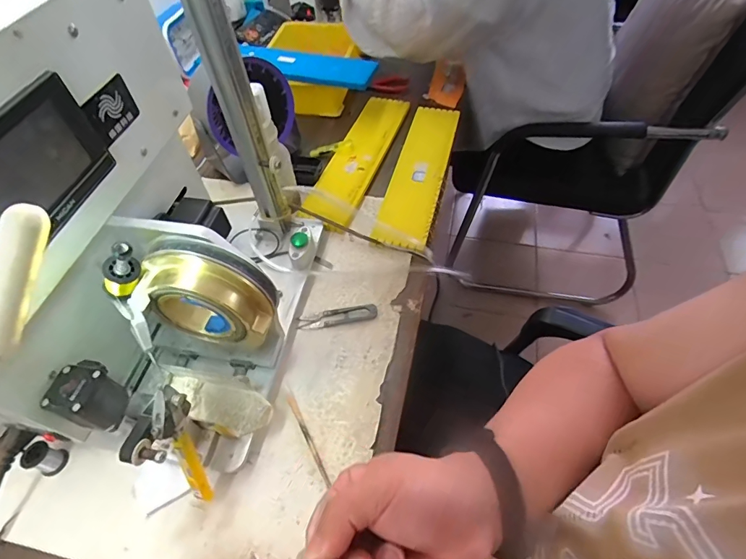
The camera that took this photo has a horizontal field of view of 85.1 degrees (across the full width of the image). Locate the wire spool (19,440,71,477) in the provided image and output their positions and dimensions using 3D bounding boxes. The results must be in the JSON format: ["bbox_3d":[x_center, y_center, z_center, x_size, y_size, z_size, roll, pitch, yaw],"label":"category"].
[{"bbox_3d":[-0.340,0.186,0.421,0.024,0.033,0.027,16,57,13],"label":"wire spool"}]

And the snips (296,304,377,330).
[{"bbox_3d":[-0.046,0.047,0.523,0.101,0.006,0.023,-7,54,-3],"label":"snips"}]

